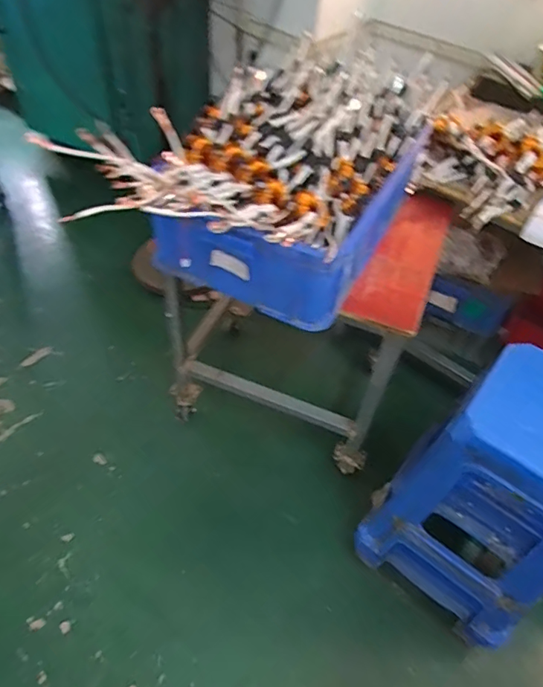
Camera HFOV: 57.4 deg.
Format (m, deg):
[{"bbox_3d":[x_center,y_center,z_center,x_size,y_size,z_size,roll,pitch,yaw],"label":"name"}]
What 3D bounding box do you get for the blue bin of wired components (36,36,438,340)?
[{"bbox_3d":[0.059,-0.375,1.062,0.416,0.330,0.771,25,50,15],"label":"blue bin of wired components"}]

